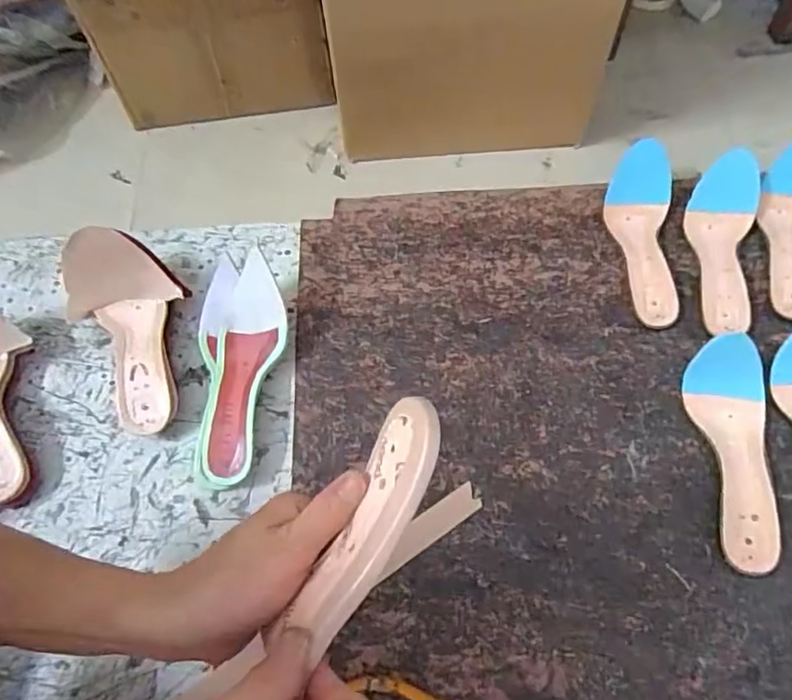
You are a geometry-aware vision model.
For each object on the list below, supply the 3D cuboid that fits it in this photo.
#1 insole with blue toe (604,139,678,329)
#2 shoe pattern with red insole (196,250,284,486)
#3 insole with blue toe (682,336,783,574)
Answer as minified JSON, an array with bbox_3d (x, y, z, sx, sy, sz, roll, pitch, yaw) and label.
[{"bbox_3d":[0.288,-0.140,0.682,0.073,0.046,0.229,8,63,6],"label":"insole with blue toe"},{"bbox_3d":[-0.164,0.013,0.611,0.099,0.060,0.244,-6,62,-1],"label":"shoe pattern with red insole"},{"bbox_3d":[0.331,0.095,0.550,0.069,0.059,0.206,-3,62,1],"label":"insole with blue toe"}]

